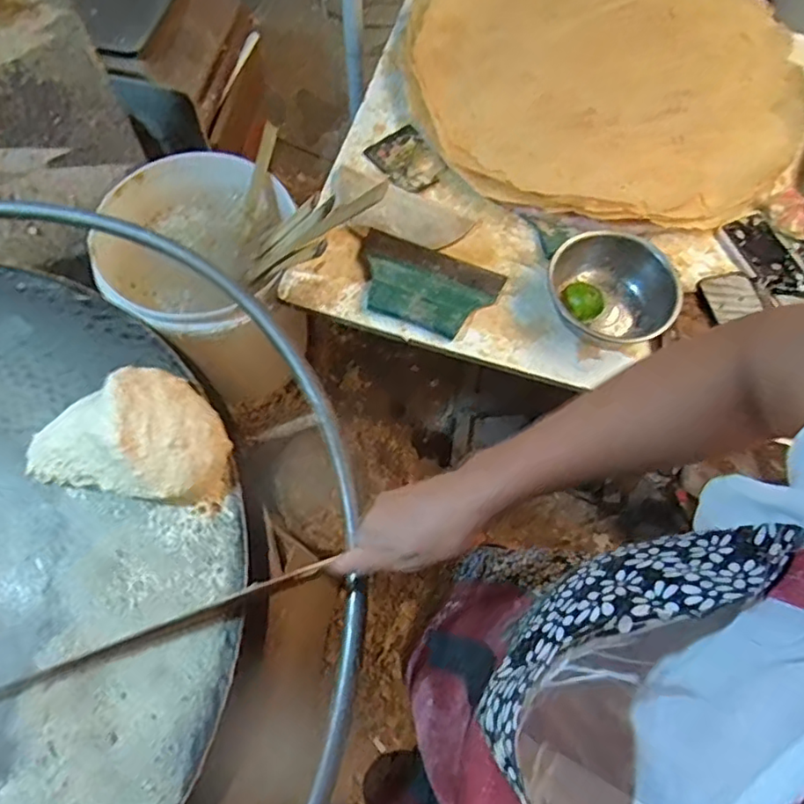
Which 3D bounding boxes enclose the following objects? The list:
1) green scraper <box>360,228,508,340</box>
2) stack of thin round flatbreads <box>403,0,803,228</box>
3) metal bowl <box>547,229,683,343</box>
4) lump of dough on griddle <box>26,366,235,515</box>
[{"bbox_3d":[0.029,-0.158,0.810,0.189,0.025,0.128,21,69,6],"label":"green scraper"},{"bbox_3d":[0.320,-0.536,0.948,0.603,0.039,0.615,-17,70,-8],"label":"stack of thin round flatbreads"},{"bbox_3d":[0.276,-0.138,0.788,0.175,0.061,0.145,12,68,3],"label":"metal bowl"},{"bbox_3d":[-0.223,0.024,0.505,0.156,0.061,0.105,12,69,3],"label":"lump of dough on griddle"}]

